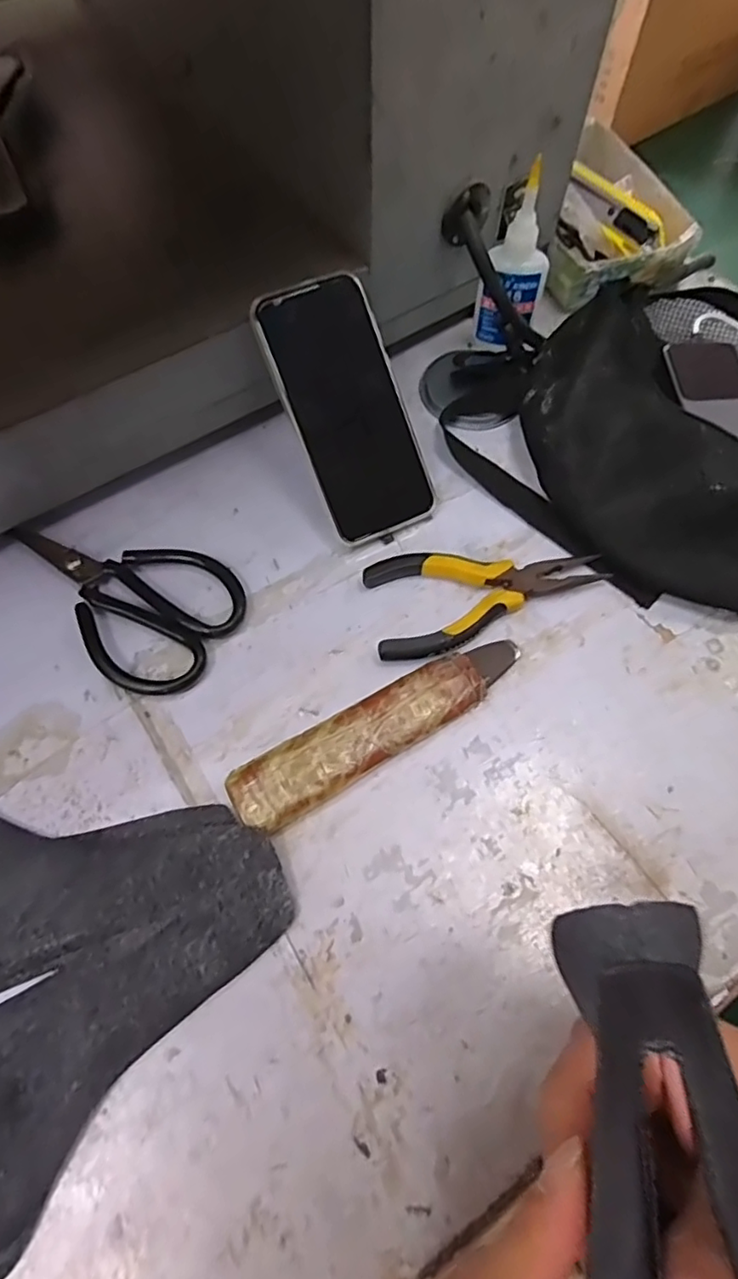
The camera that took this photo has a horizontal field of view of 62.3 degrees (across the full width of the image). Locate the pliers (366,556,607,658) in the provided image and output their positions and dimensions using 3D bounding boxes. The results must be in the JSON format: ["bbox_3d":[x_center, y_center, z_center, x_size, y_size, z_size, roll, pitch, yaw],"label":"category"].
[{"bbox_3d":[0.075,-0.032,0.398,0.148,0.012,0.067,-11,63,-5],"label":"pliers"}]

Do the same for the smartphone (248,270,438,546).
[{"bbox_3d":[-0.012,-0.149,0.403,0.076,0.011,0.162,-26,105,-13],"label":"smartphone"}]

